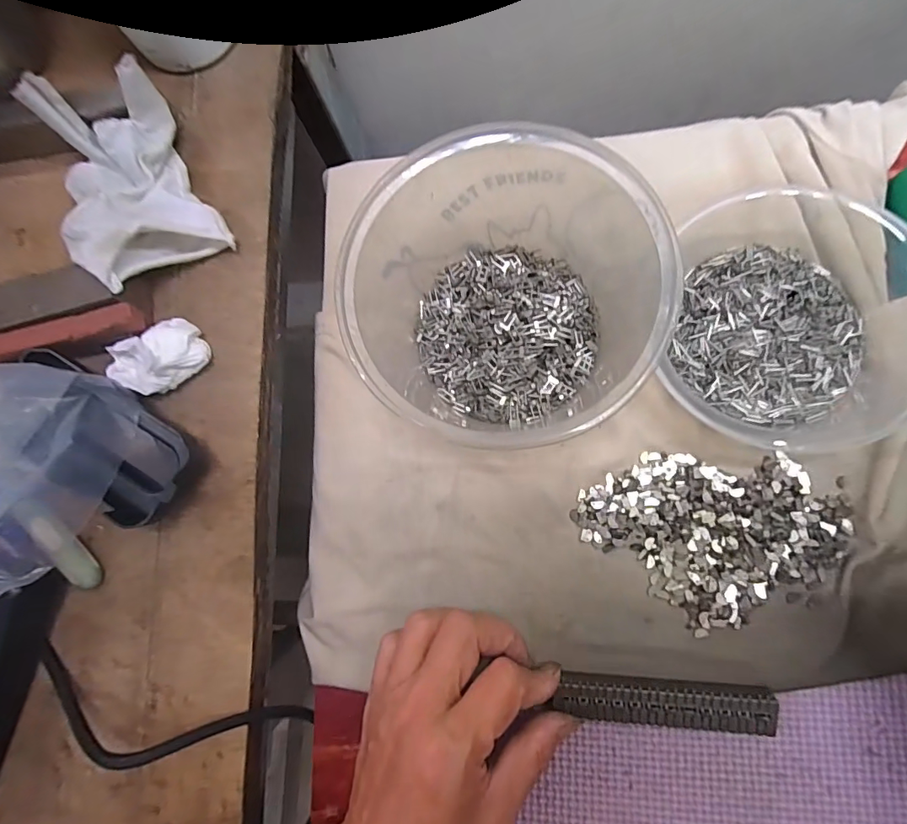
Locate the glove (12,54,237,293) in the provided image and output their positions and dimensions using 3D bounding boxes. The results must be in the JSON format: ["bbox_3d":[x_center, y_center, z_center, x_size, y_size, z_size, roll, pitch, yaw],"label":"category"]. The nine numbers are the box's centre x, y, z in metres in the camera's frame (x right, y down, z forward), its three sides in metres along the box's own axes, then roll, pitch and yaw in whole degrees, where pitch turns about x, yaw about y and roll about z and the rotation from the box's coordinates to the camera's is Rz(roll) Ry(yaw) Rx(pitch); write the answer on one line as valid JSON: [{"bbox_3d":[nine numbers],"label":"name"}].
[{"bbox_3d":[-0.175,-0.121,0.254,0.077,0.039,0.120,-27,81,1],"label":"glove"}]

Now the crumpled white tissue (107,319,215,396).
[{"bbox_3d":[-0.151,-0.028,0.246,0.034,0.024,0.043,38,88,11],"label":"crumpled white tissue"}]

